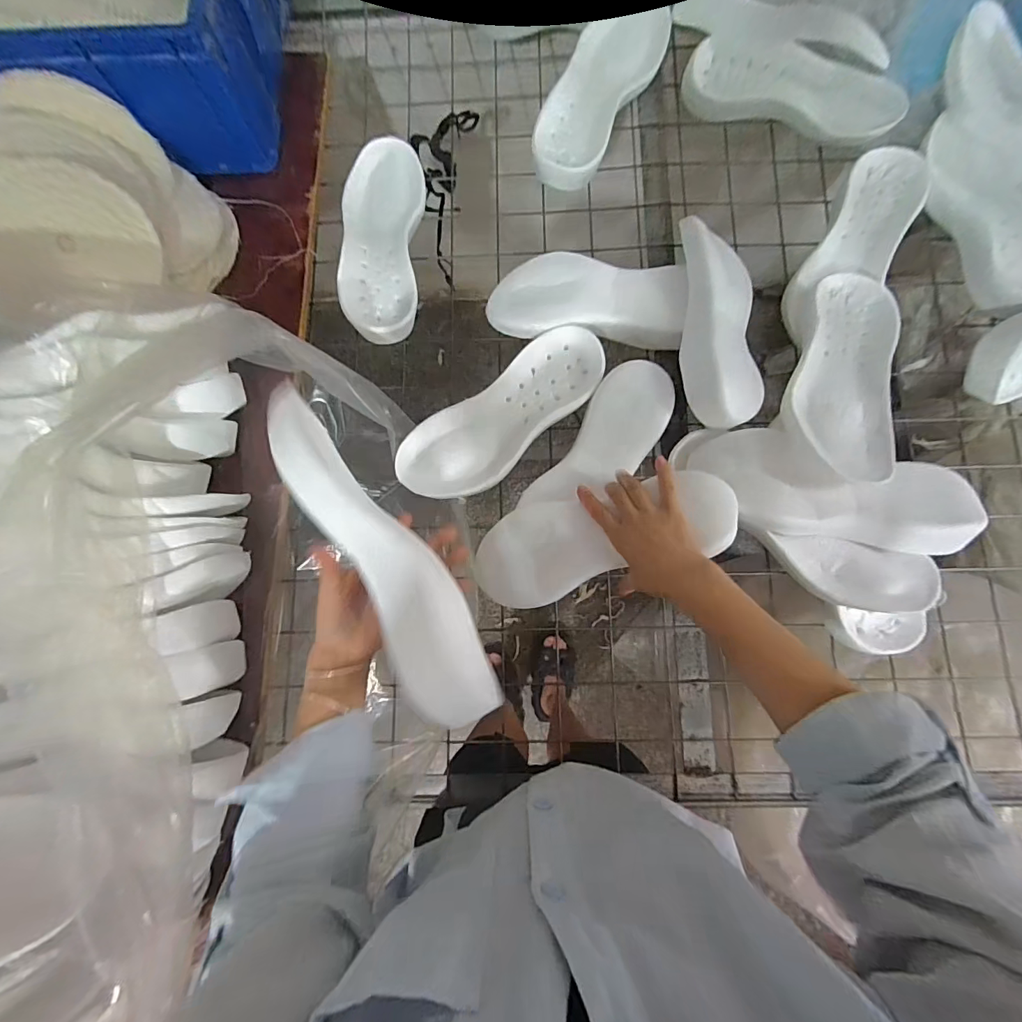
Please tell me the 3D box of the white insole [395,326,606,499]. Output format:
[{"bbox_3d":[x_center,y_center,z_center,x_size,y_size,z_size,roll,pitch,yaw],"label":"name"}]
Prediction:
[{"bbox_3d":[-0.008,-0.120,0.560,0.288,0.021,0.108,-37,82,-4],"label":"white insole"}]

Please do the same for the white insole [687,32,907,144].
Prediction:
[{"bbox_3d":[0.386,-0.581,0.611,0.282,0.032,0.105,18,82,4],"label":"white insole"}]

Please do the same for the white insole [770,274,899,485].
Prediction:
[{"bbox_3d":[0.391,-0.158,0.511,0.117,0.070,0.293,24,83,5],"label":"white insole"}]

